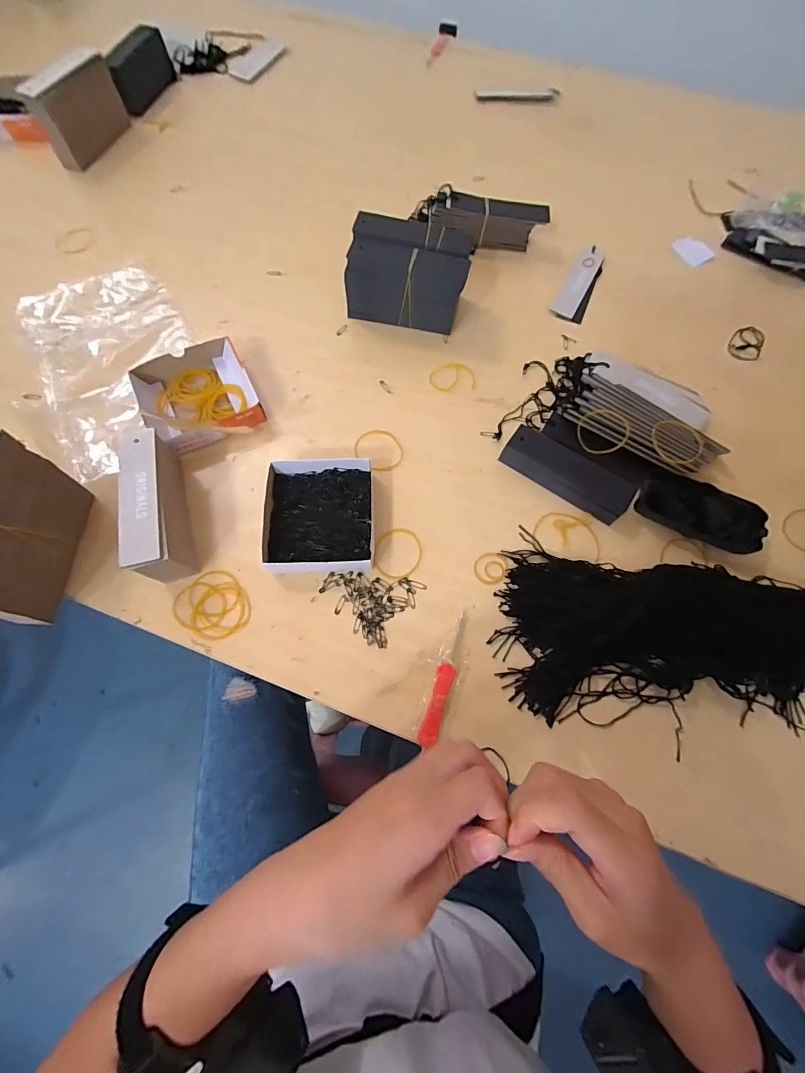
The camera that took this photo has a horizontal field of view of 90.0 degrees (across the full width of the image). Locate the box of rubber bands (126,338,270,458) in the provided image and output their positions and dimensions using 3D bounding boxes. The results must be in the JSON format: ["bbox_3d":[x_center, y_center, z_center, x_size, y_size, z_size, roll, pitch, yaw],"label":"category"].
[{"bbox_3d":[-0.212,-0.144,0.420,0.108,0.030,0.114,-25,72,-9],"label":"box of rubber bands"}]

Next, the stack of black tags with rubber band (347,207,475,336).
[{"bbox_3d":[0.007,-0.291,0.454,0.126,0.078,0.073,10,70,3],"label":"stack of black tags with rubber band"}]

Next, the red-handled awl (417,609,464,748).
[{"bbox_3d":[0.035,0.119,0.338,0.015,0.005,0.106,18,71,6],"label":"red-handled awl"}]

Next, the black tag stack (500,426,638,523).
[{"bbox_3d":[0.160,-0.062,0.395,0.123,0.025,0.045,30,72,10],"label":"black tag stack"}]

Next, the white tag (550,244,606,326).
[{"bbox_3d":[0.226,-0.317,0.503,0.037,0.008,0.121,27,72,9],"label":"white tag"}]

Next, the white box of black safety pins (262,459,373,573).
[{"bbox_3d":[-0.077,-0.022,0.379,0.097,0.025,0.107,-2,70,-1],"label":"white box of black safety pins"}]

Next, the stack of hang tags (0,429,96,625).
[{"bbox_3d":[-0.310,-0.002,0.320,0.028,0.111,0.124,5,70,1],"label":"stack of hang tags"}]

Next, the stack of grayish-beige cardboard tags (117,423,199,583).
[{"bbox_3d":[-0.216,-0.023,0.357,0.037,0.061,0.134,-14,70,-6],"label":"stack of grayish-beige cardboard tags"}]

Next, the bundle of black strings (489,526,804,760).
[{"bbox_3d":[0.232,0.094,0.345,0.292,0.018,0.152,12,70,4],"label":"bundle of black strings"}]

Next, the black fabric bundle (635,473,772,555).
[{"bbox_3d":[0.279,-0.023,0.383,0.108,0.028,0.048,24,71,8],"label":"black fabric bundle"}]

